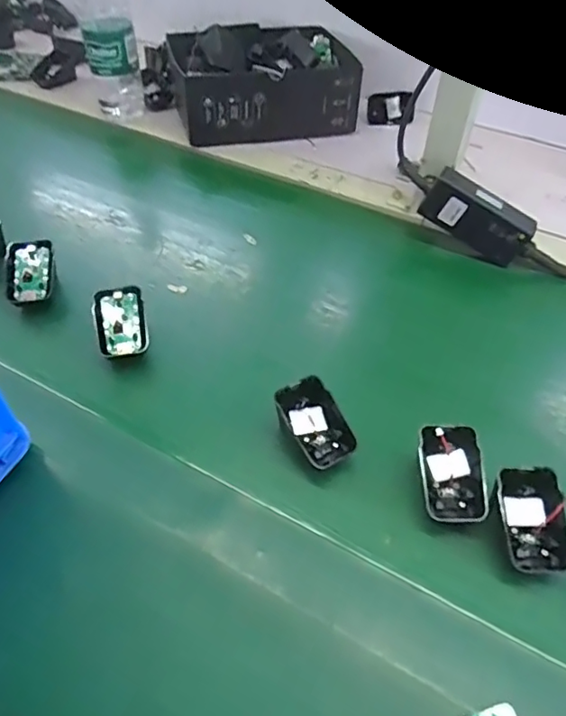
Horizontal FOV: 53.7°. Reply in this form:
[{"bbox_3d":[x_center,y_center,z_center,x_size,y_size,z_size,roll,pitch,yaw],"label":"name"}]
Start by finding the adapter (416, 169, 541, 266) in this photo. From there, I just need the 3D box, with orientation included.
[{"bbox_3d":[0.205,-0.147,0.592,0.115,0.053,0.037,34,54,5],"label":"adapter"}]

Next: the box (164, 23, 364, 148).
[{"bbox_3d":[-0.024,-0.390,0.795,0.240,0.095,0.164,-11,49,-10],"label":"box"}]

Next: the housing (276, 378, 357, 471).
[{"bbox_3d":[0.025,0.051,0.432,0.045,0.031,0.061,-25,52,-21],"label":"housing"}]

